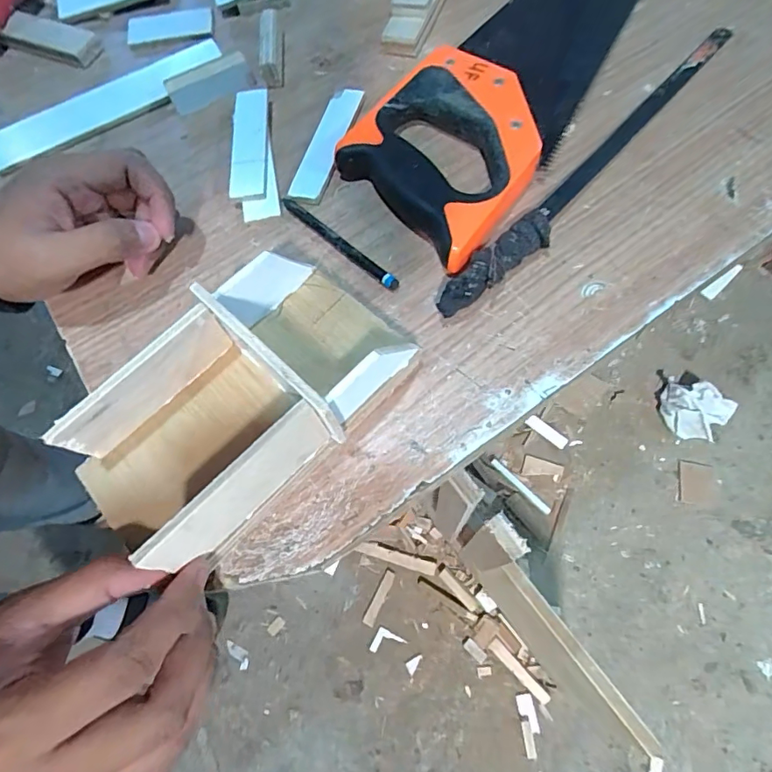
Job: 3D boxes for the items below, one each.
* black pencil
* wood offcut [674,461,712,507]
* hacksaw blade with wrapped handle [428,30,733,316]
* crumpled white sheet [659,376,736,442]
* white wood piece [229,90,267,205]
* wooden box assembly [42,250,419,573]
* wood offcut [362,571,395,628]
[{"bbox_3d":[-0.030,-0.091,0.308,0.100,0.009,0.008,41,76,18],"label":"black pencil"},{"bbox_3d":[0.601,0.191,0.963,0.065,0.004,0.083,11,69,7],"label":"wood offcut"},{"bbox_3d":[0.139,-0.146,0.313,0.023,0.021,0.309,41,76,16],"label":"hacksaw blade with wrapped handle"},{"bbox_3d":[0.624,0.051,0.985,0.141,0.060,0.115,25,72,12],"label":"crumpled white sheet"},{"bbox_3d":[-0.095,-0.168,0.343,0.024,0.005,0.097,-6,67,1],"label":"white wood piece"},{"bbox_3d":[-0.068,0.005,0.233,0.087,0.048,0.156,37,74,15],"label":"wooden box assembly"},{"bbox_3d":[-0.012,0.395,0.915,0.021,0.005,0.101,25,72,12],"label":"wood offcut"}]

